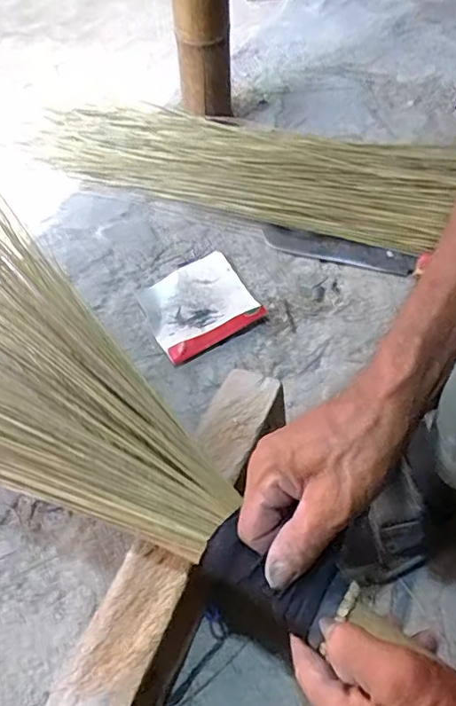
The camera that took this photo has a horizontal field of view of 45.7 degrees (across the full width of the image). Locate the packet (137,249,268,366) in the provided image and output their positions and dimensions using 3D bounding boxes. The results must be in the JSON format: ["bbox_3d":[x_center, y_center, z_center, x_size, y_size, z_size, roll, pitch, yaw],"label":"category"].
[{"bbox_3d":[-0.038,-0.065,0.662,0.129,0.020,0.130,-27,55,-14],"label":"packet"}]

